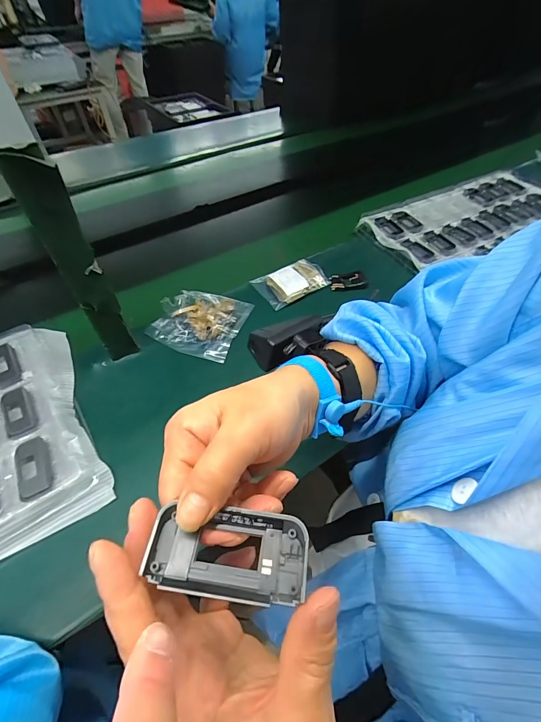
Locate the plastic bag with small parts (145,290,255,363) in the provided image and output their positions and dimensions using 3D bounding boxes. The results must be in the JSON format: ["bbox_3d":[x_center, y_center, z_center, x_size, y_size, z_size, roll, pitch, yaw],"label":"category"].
[{"bbox_3d":[-0.120,-0.073,0.575,0.142,0.030,0.140,13,52,12],"label":"plastic bag with small parts"}]

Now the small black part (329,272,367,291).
[{"bbox_3d":[0.152,-0.155,0.662,0.073,0.011,0.044,-8,51,-5],"label":"small black part"}]

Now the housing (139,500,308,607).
[{"bbox_3d":[-0.020,0.092,0.161,0.074,0.008,0.037,3,51,2],"label":"housing"}]

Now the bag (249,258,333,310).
[{"bbox_3d":[0.040,-0.153,0.647,0.133,0.027,0.084,-28,55,-20],"label":"bag"}]

